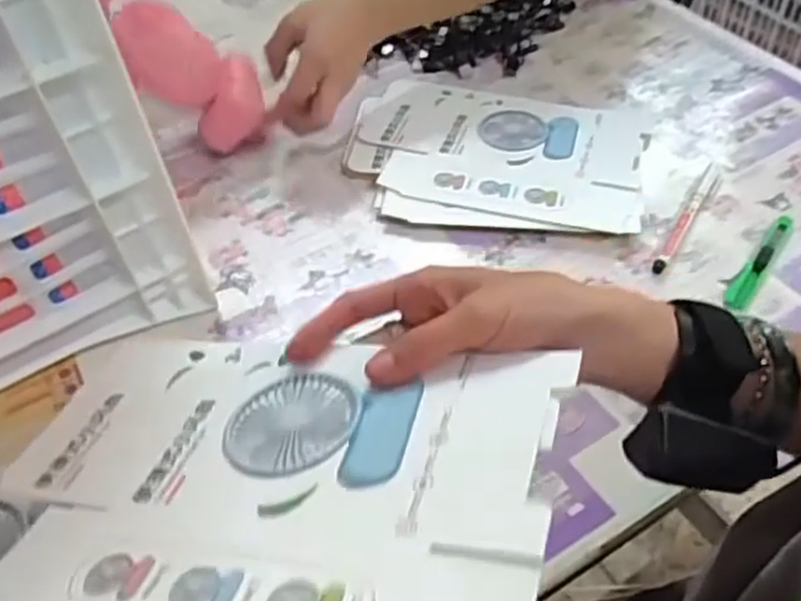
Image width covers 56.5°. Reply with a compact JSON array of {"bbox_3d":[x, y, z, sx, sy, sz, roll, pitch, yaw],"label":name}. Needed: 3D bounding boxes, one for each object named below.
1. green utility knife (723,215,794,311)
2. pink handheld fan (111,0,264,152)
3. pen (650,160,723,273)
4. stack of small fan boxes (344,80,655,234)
[{"bbox_3d":[0.283,-0.033,0.584,0.017,0.008,0.109,28,55,27],"label":"green utility knife"},{"bbox_3d":[-0.197,-0.210,0.684,0.045,0.143,0.095,-9,59,56],"label":"pink handheld fan"},{"bbox_3d":[0.238,-0.069,0.616,0.014,0.011,0.145,23,53,24],"label":"pen"},{"bbox_3d":[0.083,-0.131,0.678,0.263,0.020,0.187,9,48,13],"label":"stack of small fan boxes"}]

